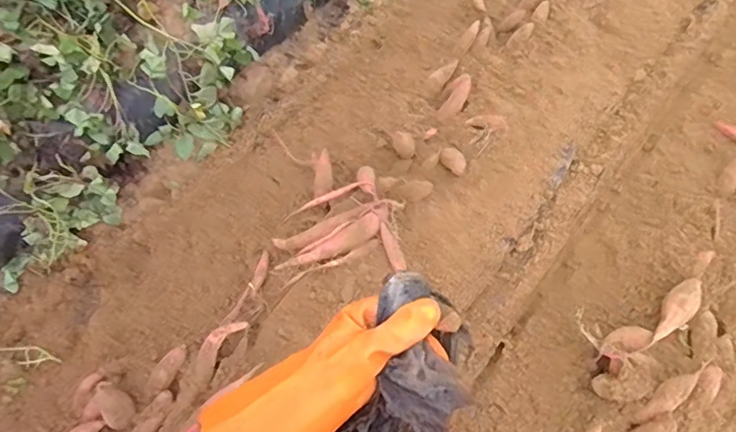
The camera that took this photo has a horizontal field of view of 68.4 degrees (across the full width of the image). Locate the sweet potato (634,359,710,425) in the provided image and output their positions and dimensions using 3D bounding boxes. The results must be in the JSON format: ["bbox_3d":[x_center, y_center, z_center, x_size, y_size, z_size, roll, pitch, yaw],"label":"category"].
[{"bbox_3d":[0.715,0.410,1.266,0.234,0.050,0.053,-38,73,-2],"label":"sweet potato"}]

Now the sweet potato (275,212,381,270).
[{"bbox_3d":[-0.091,0.081,1.384,0.288,0.051,0.066,-28,72,-18],"label":"sweet potato"}]

